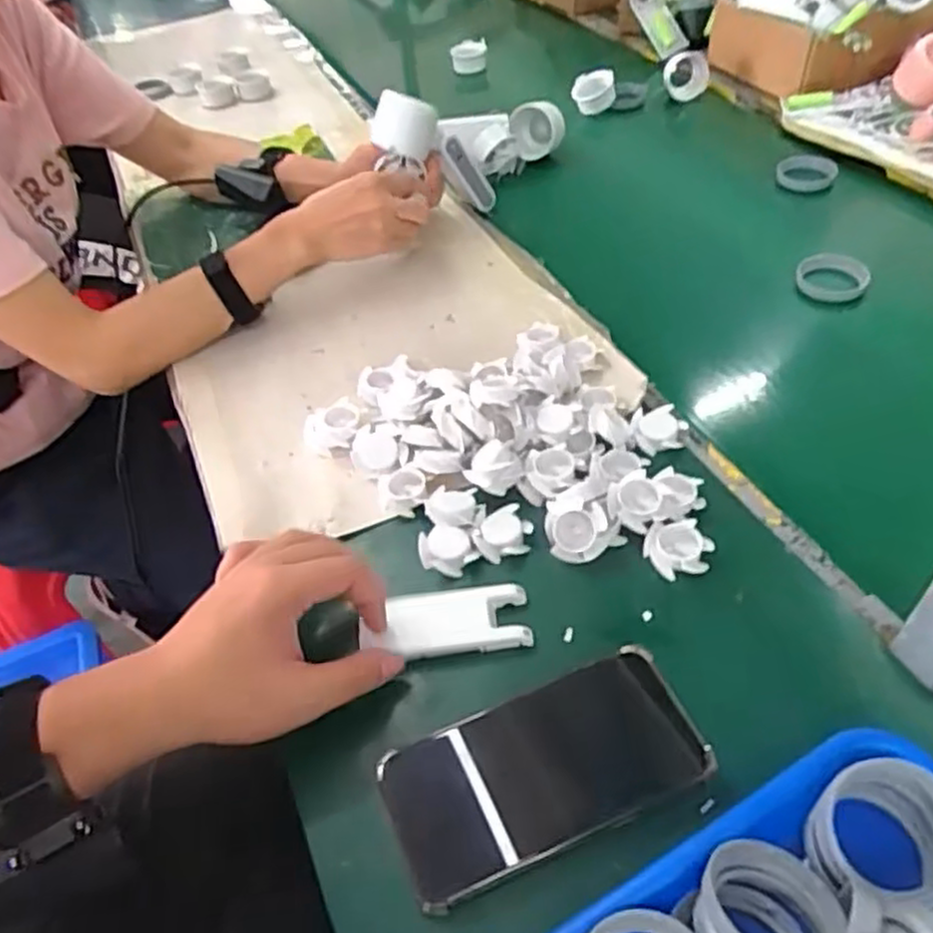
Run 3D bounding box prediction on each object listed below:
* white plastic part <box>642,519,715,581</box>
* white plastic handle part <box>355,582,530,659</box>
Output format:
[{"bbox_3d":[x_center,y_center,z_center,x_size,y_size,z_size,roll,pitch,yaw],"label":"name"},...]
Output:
[{"bbox_3d":[0.135,0.052,0.469,0.039,0.013,0.036,-15,47,-7],"label":"white plastic part"},{"bbox_3d":[-0.013,0.095,0.453,0.100,0.009,0.040,-6,47,-3],"label":"white plastic handle part"}]

